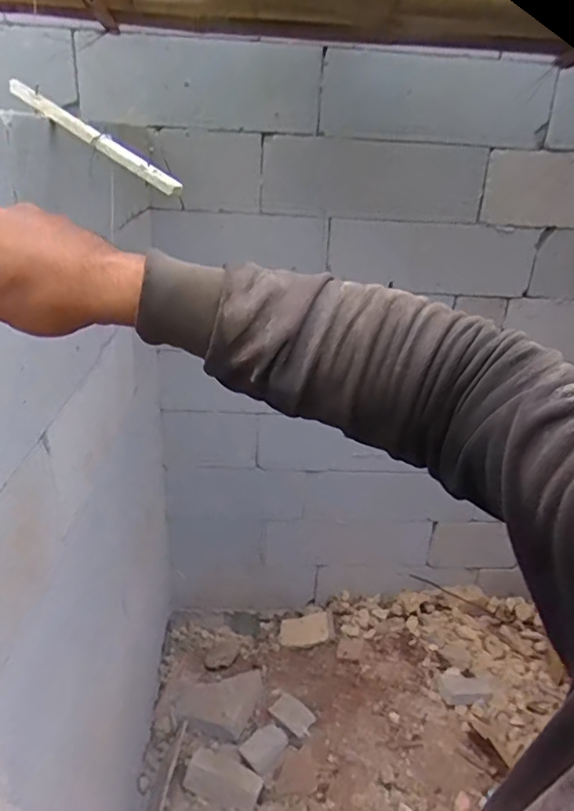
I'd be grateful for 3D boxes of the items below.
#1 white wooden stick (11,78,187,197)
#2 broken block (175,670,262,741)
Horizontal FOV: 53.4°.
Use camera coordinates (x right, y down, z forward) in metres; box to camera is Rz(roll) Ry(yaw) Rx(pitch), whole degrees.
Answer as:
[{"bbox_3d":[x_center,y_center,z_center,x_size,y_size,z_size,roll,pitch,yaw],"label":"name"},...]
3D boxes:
[{"bbox_3d":[-0.256,-0.354,0.753,0.308,0.022,0.014,36,34,15],"label":"white wooden stick"},{"bbox_3d":[-0.208,0.888,1.769,0.233,0.065,0.227,9,25,13],"label":"broken block"}]

